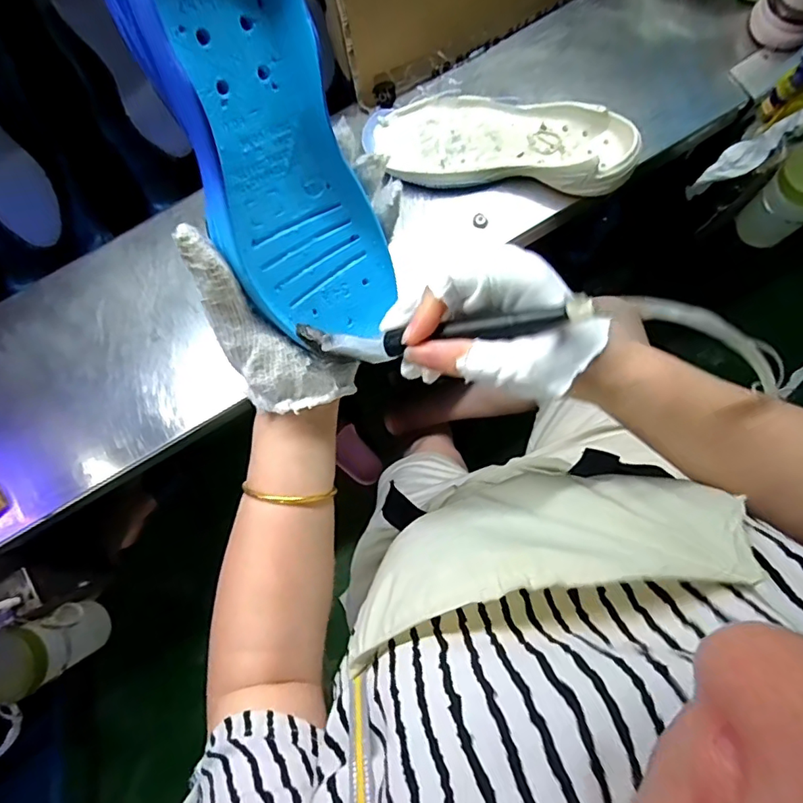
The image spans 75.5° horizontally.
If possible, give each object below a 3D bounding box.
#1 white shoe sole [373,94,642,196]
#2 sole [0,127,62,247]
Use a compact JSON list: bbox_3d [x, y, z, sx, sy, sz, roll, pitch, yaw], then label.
[{"bbox_3d":[0.103,-0.275,0.551,0.274,0.042,0.100,6,79,3],"label":"white shoe sole"},{"bbox_3d":[-0.468,-0.284,0.595,0.070,0.016,0.207,-29,107,-4],"label":"sole"}]

